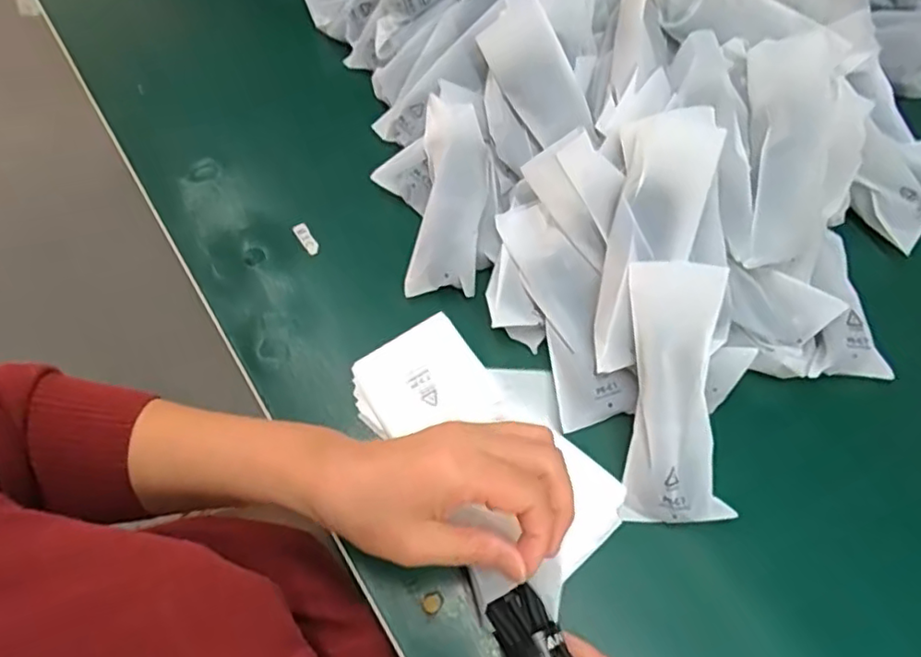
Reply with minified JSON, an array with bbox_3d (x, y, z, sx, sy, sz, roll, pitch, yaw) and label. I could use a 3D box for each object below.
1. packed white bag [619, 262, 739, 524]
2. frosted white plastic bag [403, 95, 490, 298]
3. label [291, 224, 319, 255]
[{"bbox_3d":[0.126,0.039,0.367,0.052,0.018,0.150,2,89,4],"label":"packed white bag"},{"bbox_3d":[-0.007,-0.093,0.445,0.049,0.022,0.141,4,78,5],"label":"frosted white plastic bag"},{"bbox_3d":[-0.115,-0.067,0.464,0.010,0.006,0.027,-34,66,-14],"label":"label"}]

